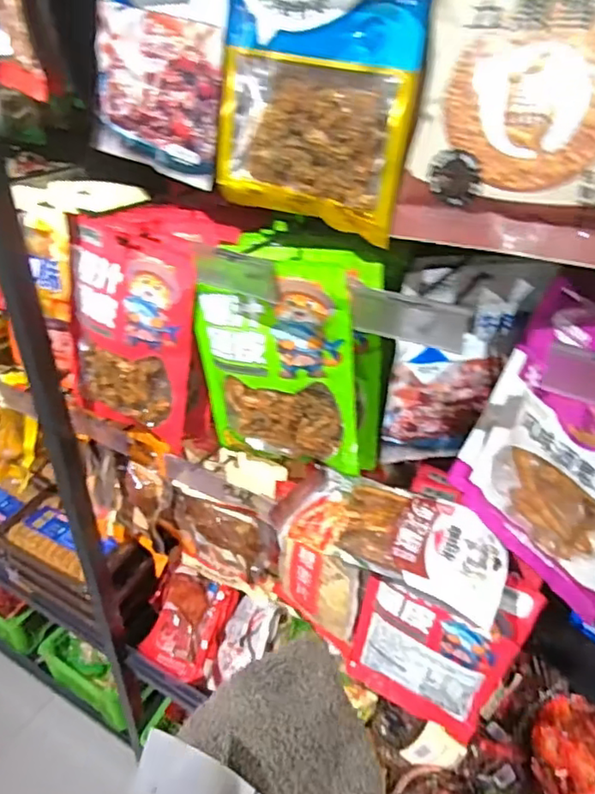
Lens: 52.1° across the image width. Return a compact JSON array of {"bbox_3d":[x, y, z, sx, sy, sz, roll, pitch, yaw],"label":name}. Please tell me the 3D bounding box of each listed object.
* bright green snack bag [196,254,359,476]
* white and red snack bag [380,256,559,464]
[{"bbox_3d":[-0.025,-0.030,0.688,0.183,0.249,0.033,7,31,19],"label":"bright green snack bag"},{"bbox_3d":[0.191,-0.030,0.718,0.167,0.255,0.038,-8,37,-13],"label":"white and red snack bag"}]

